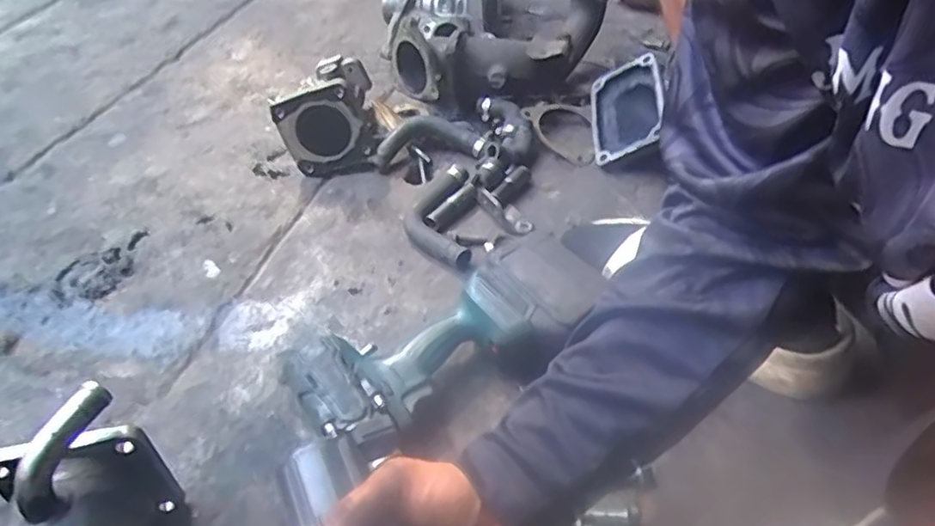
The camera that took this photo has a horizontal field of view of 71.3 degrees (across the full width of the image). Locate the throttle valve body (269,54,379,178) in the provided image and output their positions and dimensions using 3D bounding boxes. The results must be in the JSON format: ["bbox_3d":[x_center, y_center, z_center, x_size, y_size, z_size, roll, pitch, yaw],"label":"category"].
[{"bbox_3d":[-0.184,-0.195,0.854,0.117,0.113,0.124,-7,42,-7],"label":"throttle valve body"}]

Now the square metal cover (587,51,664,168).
[{"bbox_3d":[0.207,-0.201,0.857,0.099,0.024,0.157,-19,52,32],"label":"square metal cover"}]

